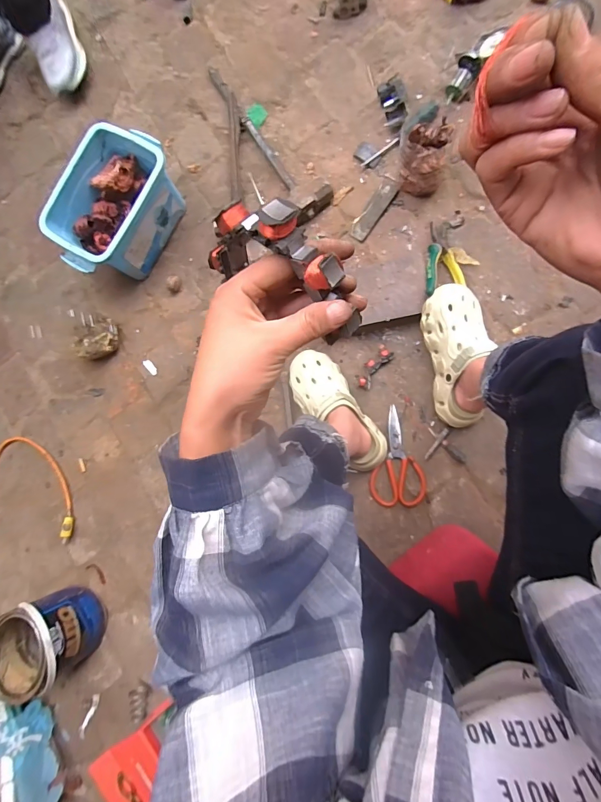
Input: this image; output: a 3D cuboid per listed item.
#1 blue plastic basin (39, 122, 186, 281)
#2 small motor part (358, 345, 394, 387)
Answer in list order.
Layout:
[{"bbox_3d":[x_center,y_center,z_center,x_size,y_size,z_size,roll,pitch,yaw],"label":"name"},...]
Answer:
[{"bbox_3d":[-0.391,-0.407,0.828,0.181,0.141,0.293,33,92,11],"label":"blue plastic basin"},{"bbox_3d":[0.154,-0.069,0.787,0.034,0.022,0.094,35,92,11],"label":"small motor part"}]

